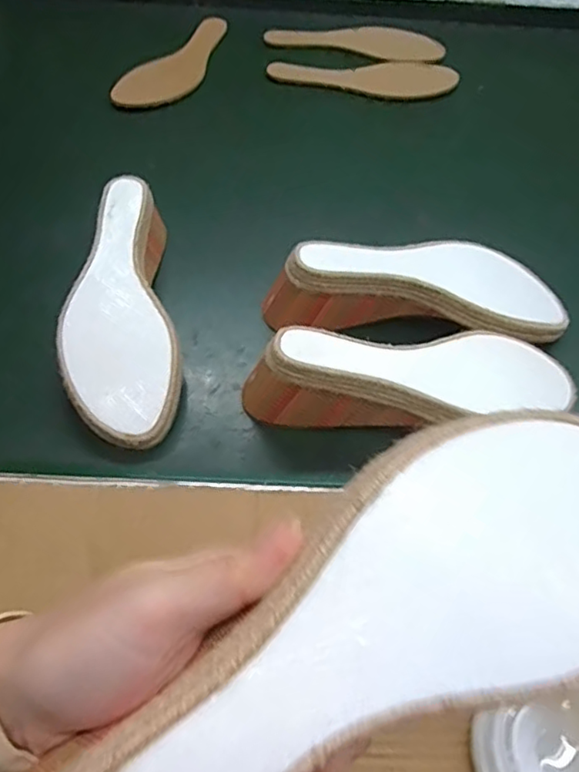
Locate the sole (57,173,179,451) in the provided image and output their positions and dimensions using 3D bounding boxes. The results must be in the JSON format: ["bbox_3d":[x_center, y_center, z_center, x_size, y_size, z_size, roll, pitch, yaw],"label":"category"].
[{"bbox_3d":[-0.138,-0.061,0.490,0.081,0.072,0.233,-8,56,-8],"label":"sole"}]

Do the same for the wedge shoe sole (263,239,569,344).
[{"bbox_3d":[0.106,-0.081,0.516,0.243,0.076,0.081,3,55,0],"label":"wedge shoe sole"}]

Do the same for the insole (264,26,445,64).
[{"bbox_3d":[0.087,-0.458,0.806,0.231,0.007,0.081,3,55,0],"label":"insole"}]

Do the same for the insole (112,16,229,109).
[{"bbox_3d":[-0.134,-0.413,0.771,0.076,0.008,0.235,24,58,14],"label":"insole"}]

